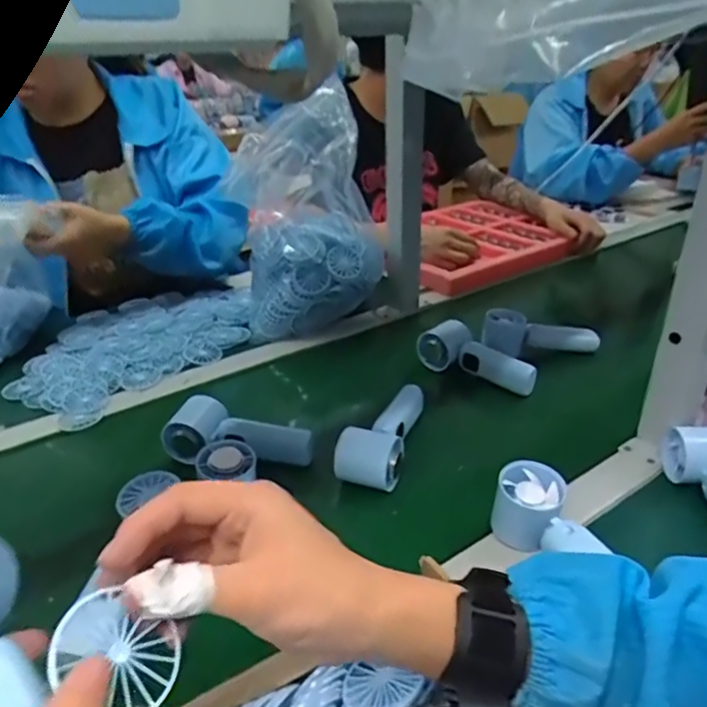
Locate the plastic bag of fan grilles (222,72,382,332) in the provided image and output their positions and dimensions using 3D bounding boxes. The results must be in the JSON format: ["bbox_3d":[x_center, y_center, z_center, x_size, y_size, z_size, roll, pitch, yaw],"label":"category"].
[{"bbox_3d":[-0.066,-0.199,0.823,0.190,0.304,0.157,-6,32,-1],"label":"plastic bag of fan grilles"}]

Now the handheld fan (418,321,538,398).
[{"bbox_3d":[0.158,-0.001,0.742,0.159,0.057,0.042,17,38,32],"label":"handheld fan"}]

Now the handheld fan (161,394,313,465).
[{"bbox_3d":[-0.122,0.089,0.608,0.146,0.047,0.056,8,34,21],"label":"handheld fan"}]

